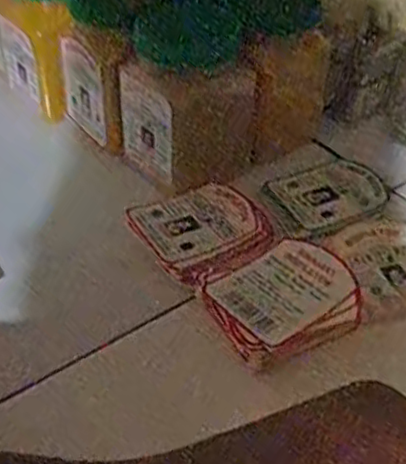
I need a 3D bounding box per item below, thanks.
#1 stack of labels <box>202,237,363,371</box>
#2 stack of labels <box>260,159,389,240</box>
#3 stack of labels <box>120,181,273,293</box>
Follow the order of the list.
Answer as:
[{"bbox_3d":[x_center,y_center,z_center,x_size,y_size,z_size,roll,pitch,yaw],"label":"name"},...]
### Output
[{"bbox_3d":[0.042,0.037,0.356,0.077,0.019,0.067,-21,45,-23],"label":"stack of labels"},{"bbox_3d":[0.079,-0.023,0.436,0.088,0.009,0.052,-21,45,-24],"label":"stack of labels"},{"bbox_3d":[0.000,-0.002,0.403,0.075,0.009,0.070,-27,48,-29],"label":"stack of labels"}]

